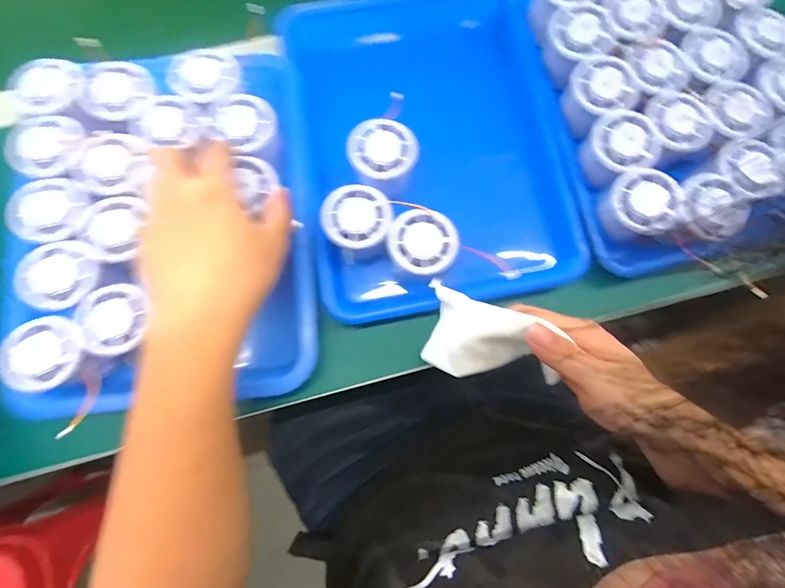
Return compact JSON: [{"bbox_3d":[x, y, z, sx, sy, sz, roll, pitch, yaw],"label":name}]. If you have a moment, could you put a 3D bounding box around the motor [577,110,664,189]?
[{"bbox_3d":[0.210,-0.136,0.369,0.056,0.040,0.059,0,79,-1],"label":"motor"}]

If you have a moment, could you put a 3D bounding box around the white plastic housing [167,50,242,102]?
[{"bbox_3d":[-0.175,-0.201,0.361,0.068,0.019,0.060,1,79,-1],"label":"white plastic housing"}]

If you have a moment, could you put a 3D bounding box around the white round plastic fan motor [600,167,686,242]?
[{"bbox_3d":[0.225,-0.081,0.359,0.053,0.039,0.057,0,79,-1],"label":"white round plastic fan motor"}]

